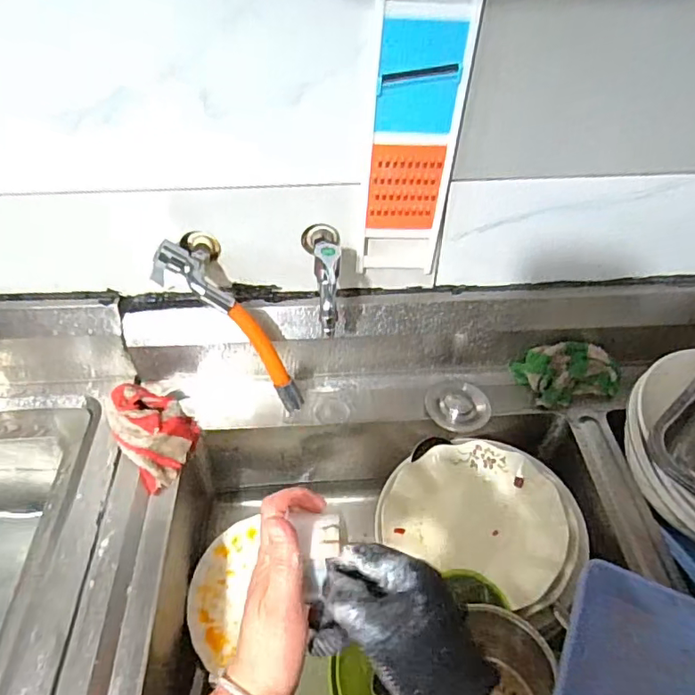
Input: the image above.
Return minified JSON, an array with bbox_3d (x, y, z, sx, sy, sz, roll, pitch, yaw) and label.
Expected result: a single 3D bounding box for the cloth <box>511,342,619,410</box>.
[{"bbox_3d":[0.306,0.032,0.743,0.128,0.052,0.077,-9,46,-9],"label":"cloth"}]

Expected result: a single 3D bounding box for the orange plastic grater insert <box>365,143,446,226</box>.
[{"bbox_3d":[0.063,-0.174,0.594,0.078,0.097,0.004,-3,45,-3],"label":"orange plastic grater insert"}]

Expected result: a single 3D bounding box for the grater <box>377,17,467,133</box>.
[{"bbox_3d":[0.069,-0.257,0.518,0.080,0.098,0.006,-3,45,-3],"label":"grater"}]

